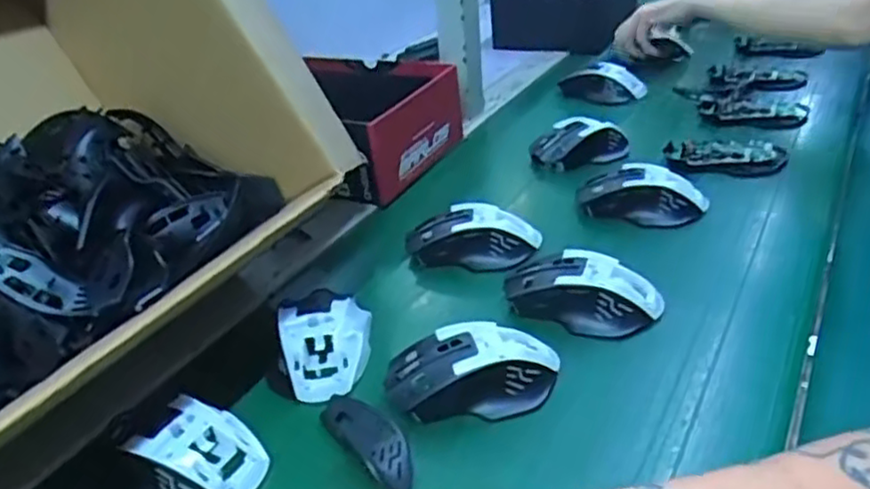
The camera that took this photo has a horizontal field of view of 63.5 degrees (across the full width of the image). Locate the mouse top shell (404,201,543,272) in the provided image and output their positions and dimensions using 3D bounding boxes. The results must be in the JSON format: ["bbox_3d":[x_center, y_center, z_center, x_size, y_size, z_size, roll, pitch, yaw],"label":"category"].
[{"bbox_3d":[0.032,-0.010,0.610,0.112,0.034,0.053,-2,33,11],"label":"mouse top shell"}]

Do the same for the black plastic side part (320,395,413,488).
[{"bbox_3d":[-0.040,0.116,0.431,0.031,0.010,0.097,-26,36,-26],"label":"black plastic side part"}]

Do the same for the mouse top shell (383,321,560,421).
[{"bbox_3d":[0.025,0.080,0.459,0.110,0.031,0.057,-11,32,-3],"label":"mouse top shell"}]

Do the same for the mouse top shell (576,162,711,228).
[{"bbox_3d":[0.190,-0.048,0.646,0.112,0.032,0.057,5,34,21],"label":"mouse top shell"}]

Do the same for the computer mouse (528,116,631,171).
[{"bbox_3d":[0.156,-0.112,0.759,0.104,0.033,0.055,-14,32,-8],"label":"computer mouse"}]

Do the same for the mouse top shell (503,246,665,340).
[{"bbox_3d":[0.110,0.035,0.521,0.112,0.034,0.062,-2,33,10],"label":"mouse top shell"}]

